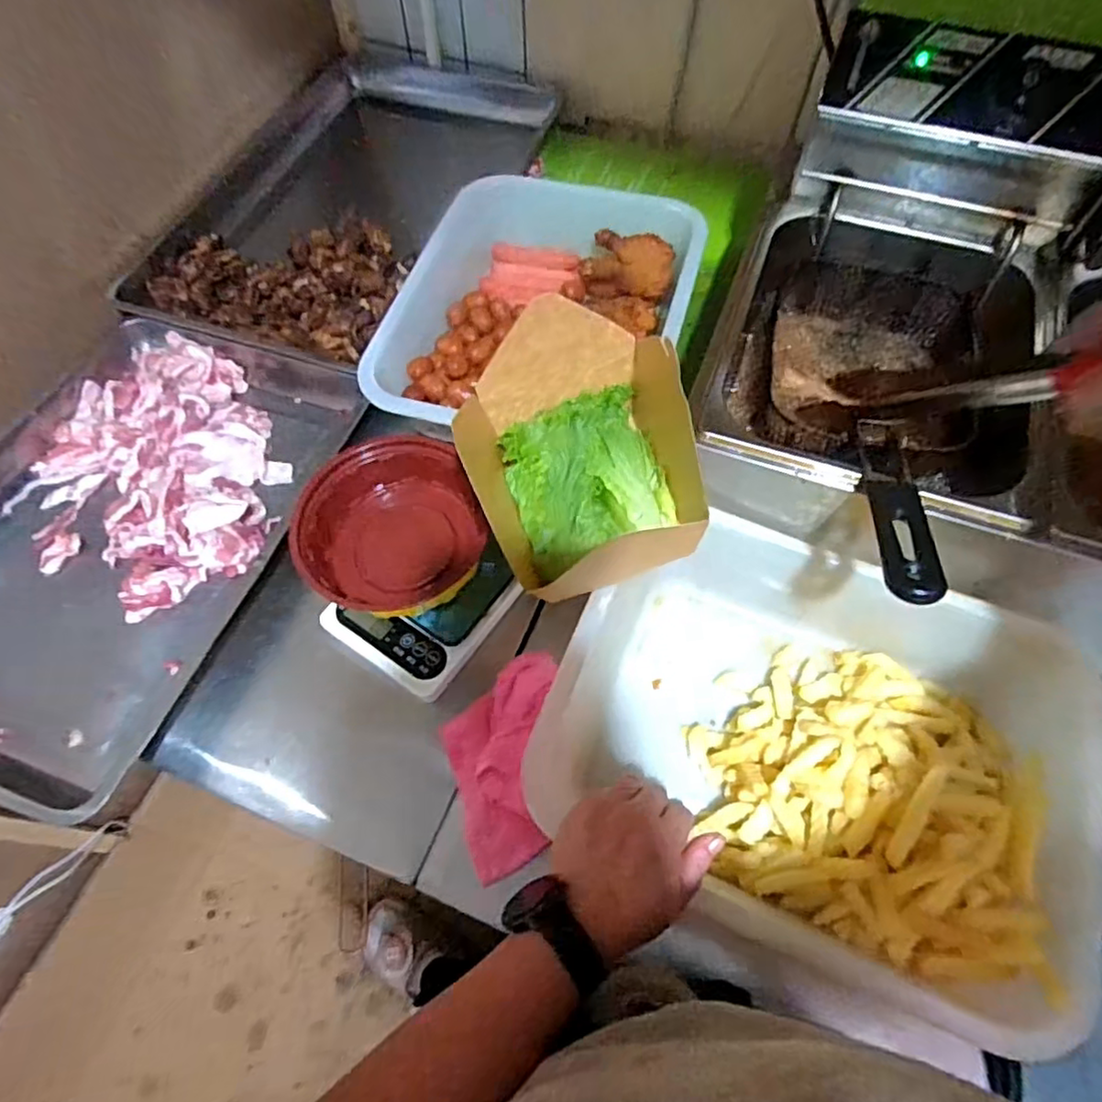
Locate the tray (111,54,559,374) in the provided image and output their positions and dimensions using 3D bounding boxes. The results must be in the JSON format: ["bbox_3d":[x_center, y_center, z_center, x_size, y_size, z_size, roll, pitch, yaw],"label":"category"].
[{"bbox_3d":[-0.285,-0.483,0.936,0.329,0.121,0.614,16,62,10],"label":"tray"}]

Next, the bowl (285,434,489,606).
[{"bbox_3d":[-0.150,-0.032,0.608,0.160,0.067,0.155,0,61,1],"label":"bowl"}]

